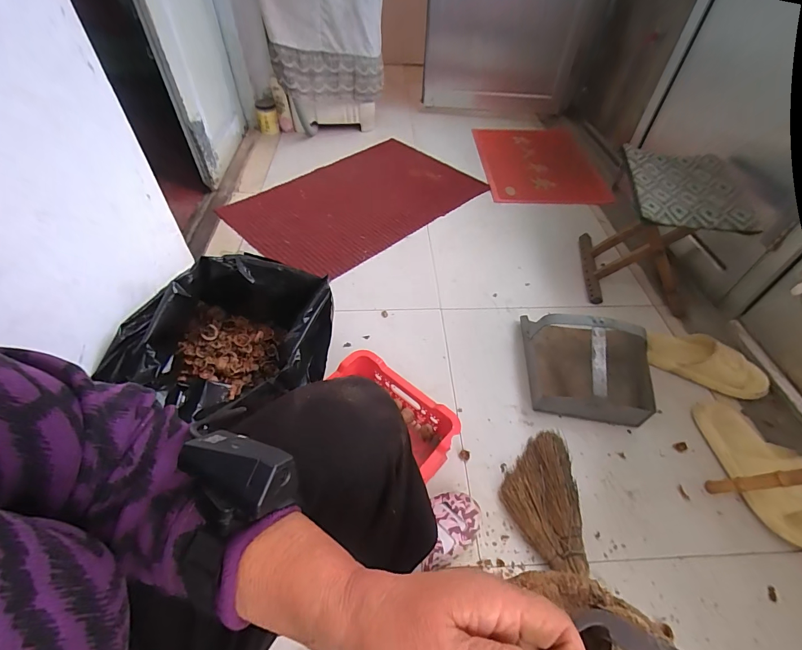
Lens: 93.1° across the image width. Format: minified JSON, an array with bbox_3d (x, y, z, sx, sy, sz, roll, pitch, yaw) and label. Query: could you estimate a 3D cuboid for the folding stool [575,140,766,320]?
[{"bbox_3d":[0.689,-0.237,1.015,0.285,0.307,0.309,12,50,8],"label":"folding stool"}]

